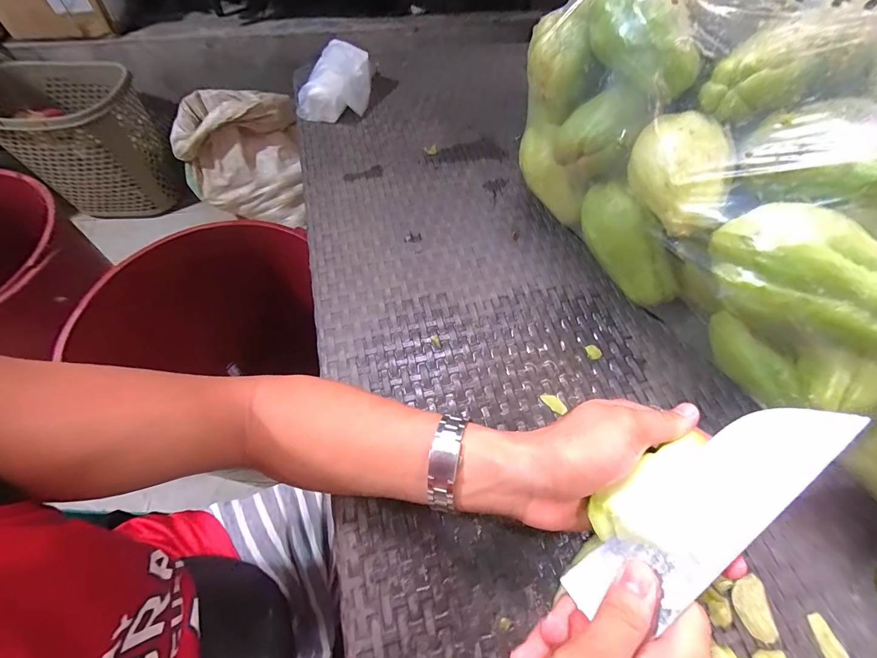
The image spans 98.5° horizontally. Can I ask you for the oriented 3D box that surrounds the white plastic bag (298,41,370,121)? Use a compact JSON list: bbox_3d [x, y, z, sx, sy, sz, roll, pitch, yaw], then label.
[{"bbox_3d":[-0.160,-0.388,0.601,0.079,0.063,0.125,19,61,11],"label":"white plastic bag"}]

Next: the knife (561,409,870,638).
[{"bbox_3d":[0.111,0.140,0.214,0.286,0.025,0.046,-42,67,-4],"label":"knife"}]

